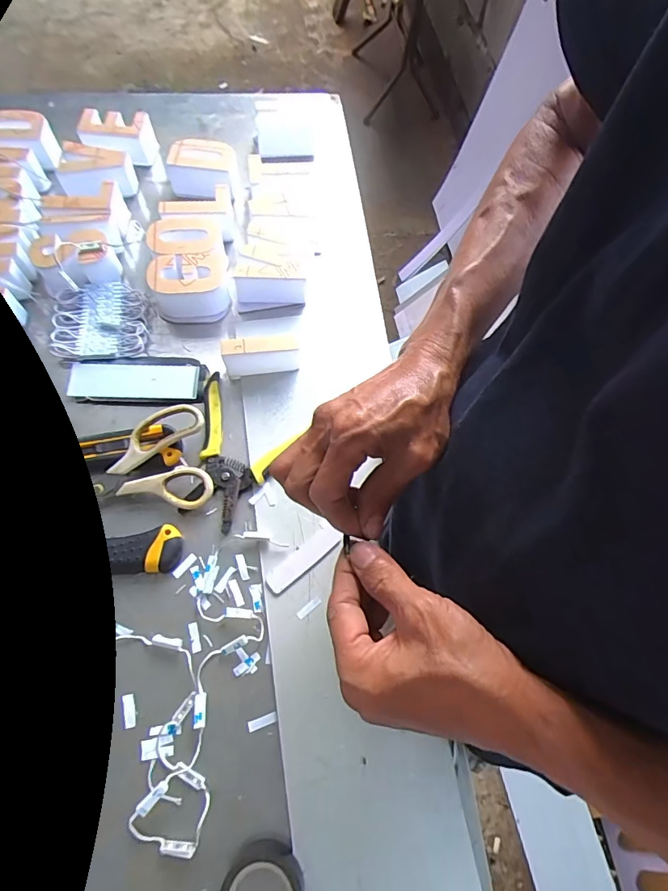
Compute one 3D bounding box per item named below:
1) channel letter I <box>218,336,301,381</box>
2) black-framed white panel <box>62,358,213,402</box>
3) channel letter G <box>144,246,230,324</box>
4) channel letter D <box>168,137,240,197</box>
[{"bbox_3d":[-0.079,-0.096,0.500,0.079,0.048,0.018,-8,67,-5],"label":"channel letter I"},{"bbox_3d":[-0.216,-0.073,0.505,0.144,0.014,0.052,0,66,-2],"label":"black-framed white panel"},{"bbox_3d":[-0.163,-0.185,0.534,0.093,0.048,0.070,-22,69,-11],"label":"channel letter G"},{"bbox_3d":[-0.171,-0.368,0.612,0.083,0.052,0.065,12,67,3],"label":"channel letter D"}]

